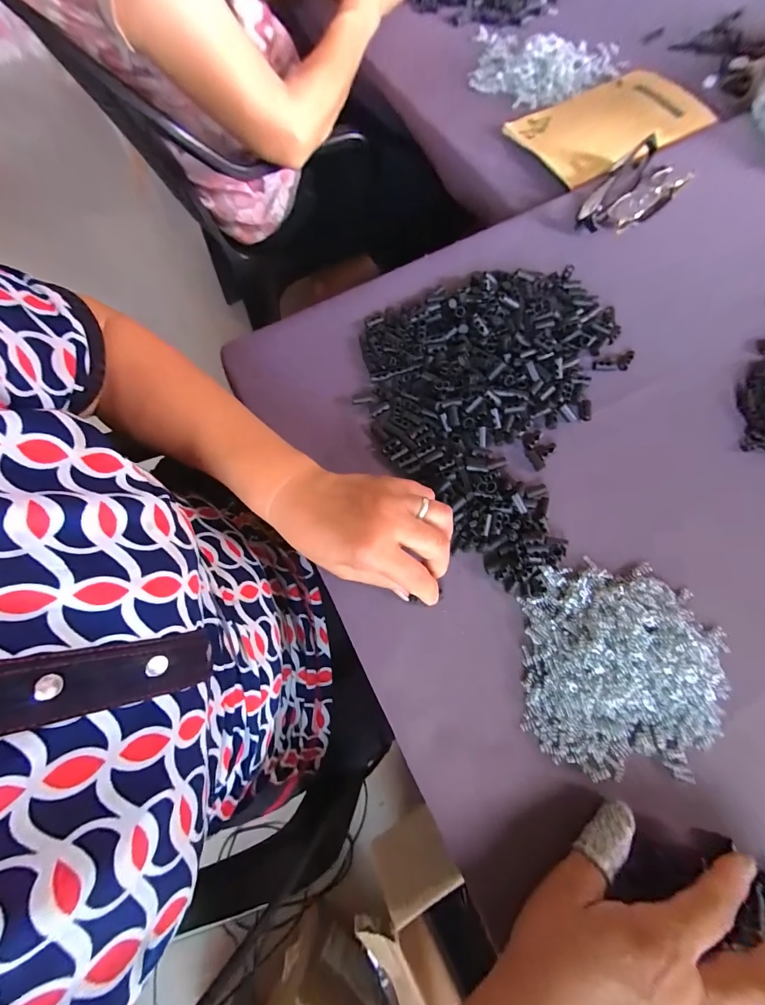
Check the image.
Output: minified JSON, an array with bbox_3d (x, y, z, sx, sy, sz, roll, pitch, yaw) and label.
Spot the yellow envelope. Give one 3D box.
[{"bbox_3d":[0.282,-0.467,0.470,0.226,0.027,0.151,-25,74,-6],"label":"yellow envelope"}]

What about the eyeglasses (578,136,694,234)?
[{"bbox_3d":[0.267,-0.335,0.412,0.131,0.028,0.067,-40,76,-10],"label":"eyeglasses"}]

